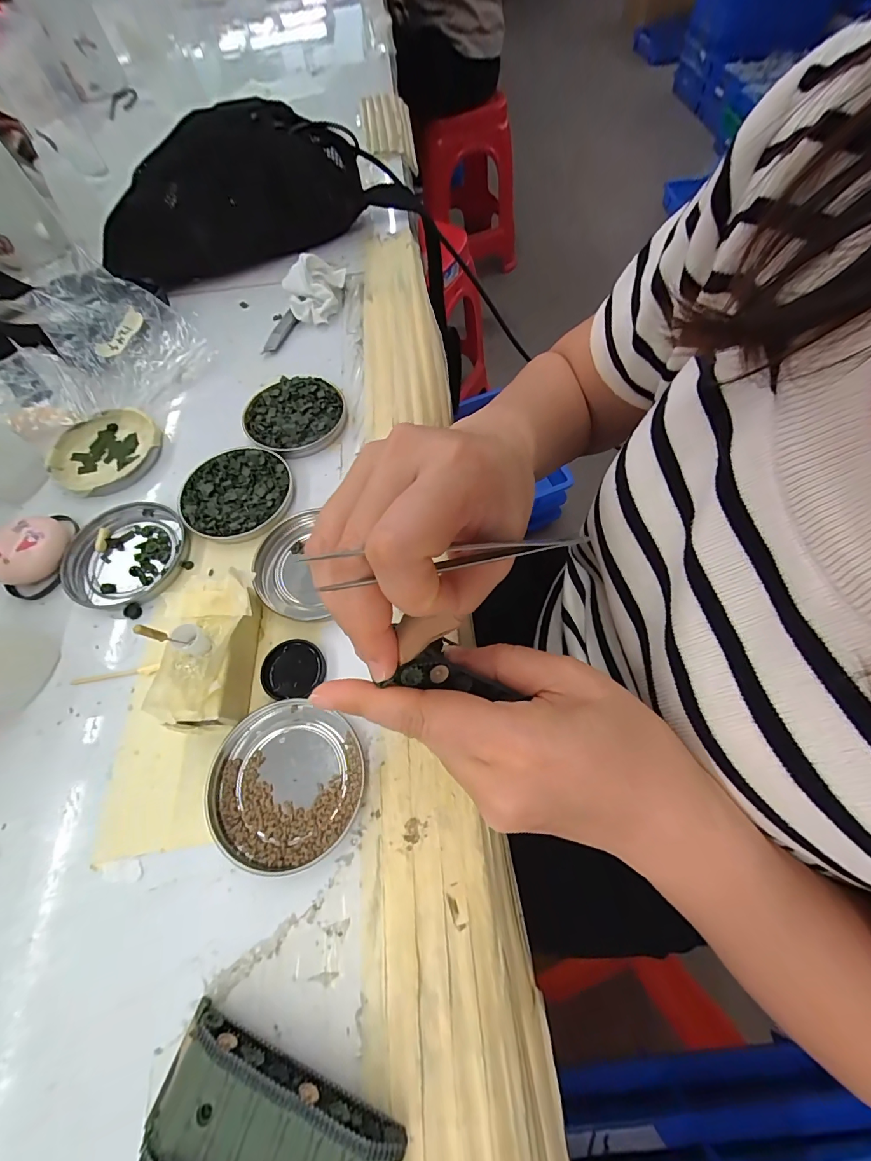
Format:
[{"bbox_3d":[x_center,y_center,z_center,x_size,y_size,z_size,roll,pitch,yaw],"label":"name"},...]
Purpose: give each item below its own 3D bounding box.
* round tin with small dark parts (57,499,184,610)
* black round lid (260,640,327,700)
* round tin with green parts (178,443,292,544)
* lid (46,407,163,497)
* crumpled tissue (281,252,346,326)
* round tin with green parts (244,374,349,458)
[{"bbox_3d":[-0.210,-0.019,0.289,0.074,0.012,0.082,21,67,12],"label":"round tin with small dark parts"},{"bbox_3d":[-0.083,0.052,0.246,0.035,0.006,0.032,-1,65,2],"label":"black round lid"},{"bbox_3d":[-0.141,-0.062,0.302,0.077,0.009,0.080,-1,65,2],"label":"round tin with green parts"},{"bbox_3d":[-0.254,-0.100,0.328,0.070,0.013,0.078,41,73,19],"label":"lid"},{"bbox_3d":[-0.108,-0.266,0.382,0.055,0.037,0.049,-15,64,-4],"label":"crumpled tissue"},{"bbox_3d":[-0.112,-0.133,0.333,0.077,0.011,0.082,-1,65,2],"label":"round tin with green parts"}]

